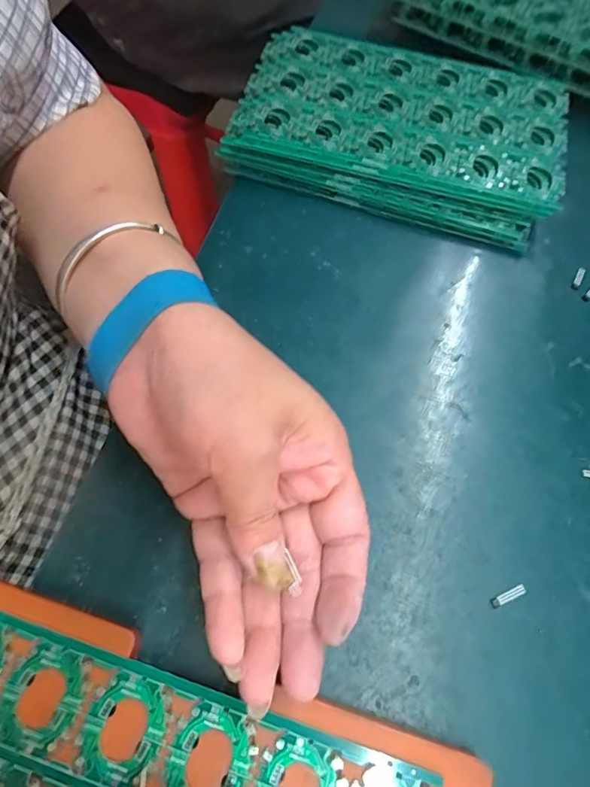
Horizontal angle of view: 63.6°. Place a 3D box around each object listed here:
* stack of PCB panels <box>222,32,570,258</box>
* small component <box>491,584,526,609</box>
[{"bbox_3d":[0.074,-0.188,0.331,0.221,0.034,0.147,15,67,7],"label":"stack of PCB panels"},{"bbox_3d":[0.099,0.093,0.218,0.018,0.004,0.004,-22,68,-9],"label":"small component"}]

